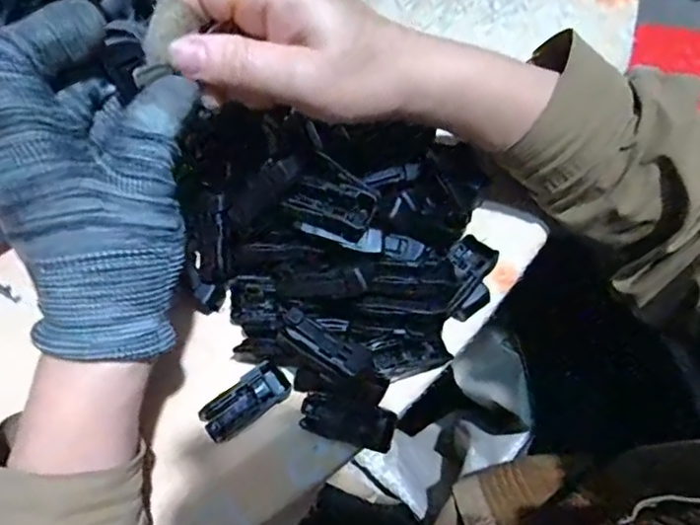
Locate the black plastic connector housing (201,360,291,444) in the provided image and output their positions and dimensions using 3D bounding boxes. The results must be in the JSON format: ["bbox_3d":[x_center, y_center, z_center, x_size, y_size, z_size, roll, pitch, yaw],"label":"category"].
[{"bbox_3d":[-0.054,0.071,0.286,0.047,0.014,0.019,-34,72,-9],"label":"black plastic connector housing"}]

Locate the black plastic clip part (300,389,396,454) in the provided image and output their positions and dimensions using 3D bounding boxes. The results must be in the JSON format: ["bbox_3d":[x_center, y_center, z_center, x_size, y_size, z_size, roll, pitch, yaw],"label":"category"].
[{"bbox_3d":[-0.001,0.079,0.285,0.047,0.007,0.024,13,72,8],"label":"black plastic clip part"}]

